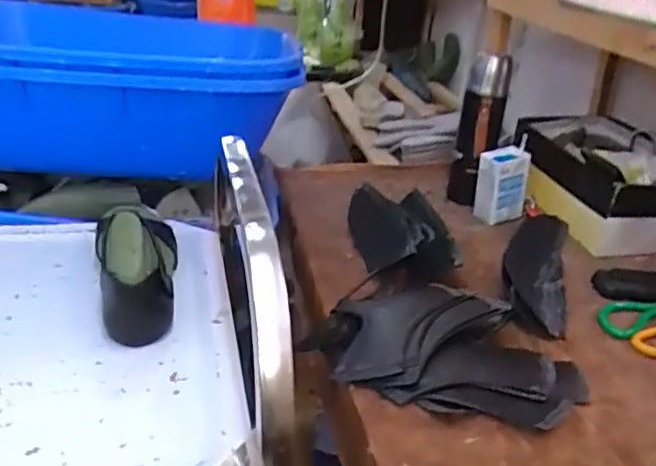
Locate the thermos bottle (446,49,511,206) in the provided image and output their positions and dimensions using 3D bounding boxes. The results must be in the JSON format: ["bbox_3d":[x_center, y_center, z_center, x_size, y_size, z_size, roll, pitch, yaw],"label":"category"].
[{"bbox_3d":[0.232,-0.150,0.955,0.065,0.225,0.064,8,28,7],"label":"thermos bottle"}]

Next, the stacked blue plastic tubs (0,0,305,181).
[{"bbox_3d":[-0.346,-0.205,0.947,0.574,0.224,0.411,5,27,0],"label":"stacked blue plastic tubs"}]

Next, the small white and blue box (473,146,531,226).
[{"bbox_3d":[0.272,-0.077,0.972,0.076,0.113,0.046,-11,31,-27],"label":"small white and blue box"}]

